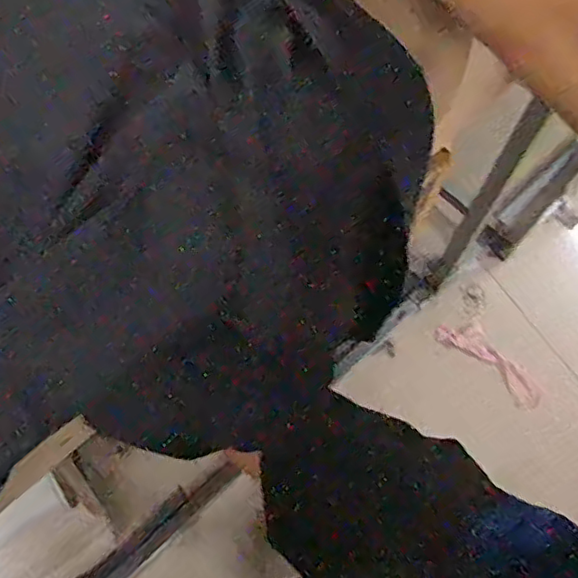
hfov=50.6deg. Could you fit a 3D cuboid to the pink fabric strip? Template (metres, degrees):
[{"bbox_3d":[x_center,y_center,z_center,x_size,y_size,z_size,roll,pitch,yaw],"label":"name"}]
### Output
[{"bbox_3d":[0.402,0.140,1.212,0.234,0.025,0.079,38,72,13],"label":"pink fabric strip"}]

